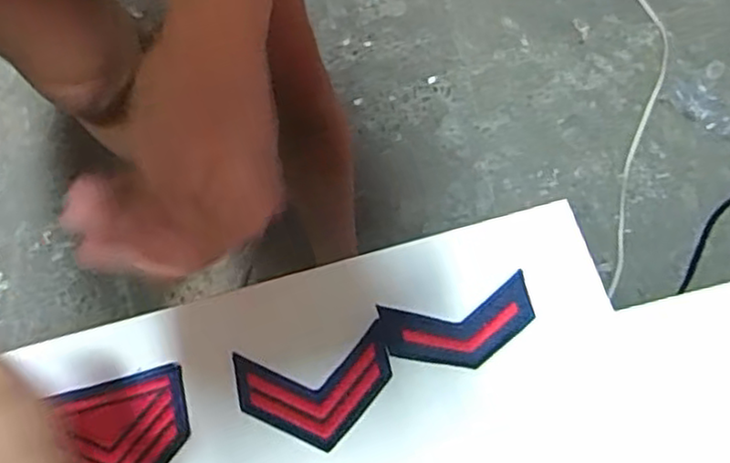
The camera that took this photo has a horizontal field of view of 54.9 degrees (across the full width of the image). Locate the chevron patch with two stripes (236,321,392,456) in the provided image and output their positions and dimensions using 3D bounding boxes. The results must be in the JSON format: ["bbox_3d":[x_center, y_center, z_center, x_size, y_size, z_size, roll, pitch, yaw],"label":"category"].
[{"bbox_3d":[-0.019,0.066,0.291,0.063,0.004,0.044,-18,68,-4],"label":"chevron patch with two stripes"}]

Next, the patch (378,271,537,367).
[{"bbox_3d":[0.040,0.041,0.297,0.064,0.004,0.032,-13,69,-6],"label":"patch"}]

